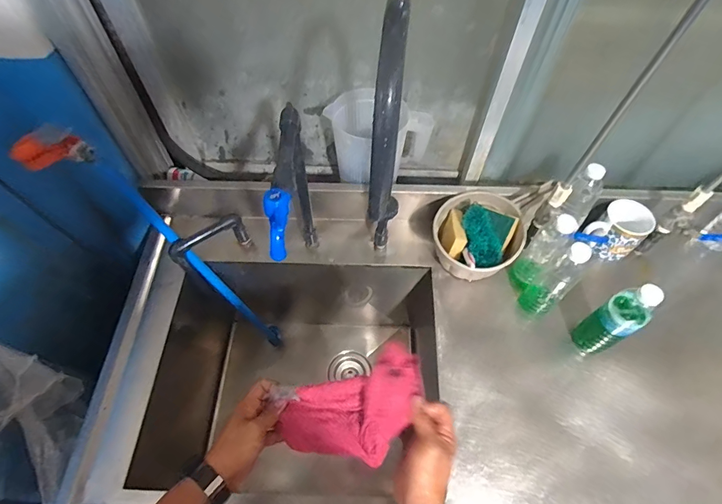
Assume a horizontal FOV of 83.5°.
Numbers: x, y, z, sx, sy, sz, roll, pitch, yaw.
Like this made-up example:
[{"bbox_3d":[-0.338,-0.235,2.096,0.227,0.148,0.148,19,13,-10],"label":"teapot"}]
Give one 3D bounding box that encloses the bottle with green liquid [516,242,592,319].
[{"bbox_3d":[0.347,0.052,0.733,0.055,0.221,0.064,-40,67,-22],"label":"bottle with green liquid"}]

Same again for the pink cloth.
[{"bbox_3d":[-0.008,0.215,0.536,0.202,0.035,0.116,-32,69,13],"label":"pink cloth"}]

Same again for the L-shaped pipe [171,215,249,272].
[{"bbox_3d":[-0.304,-0.018,0.813,0.146,0.081,0.031,-31,64,-18],"label":"L-shaped pipe"}]

